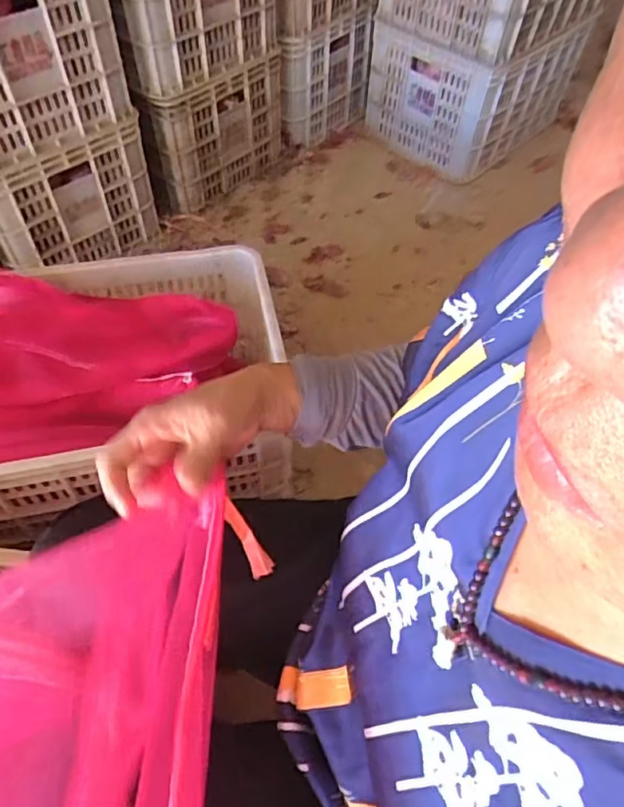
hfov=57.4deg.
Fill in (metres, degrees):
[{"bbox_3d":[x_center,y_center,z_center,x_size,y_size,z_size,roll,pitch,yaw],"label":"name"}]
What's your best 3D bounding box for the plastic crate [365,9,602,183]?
[{"bbox_3d":[0.400,-0.813,1.454,0.433,0.269,0.329,-33,64,-23],"label":"plastic crate"}]

